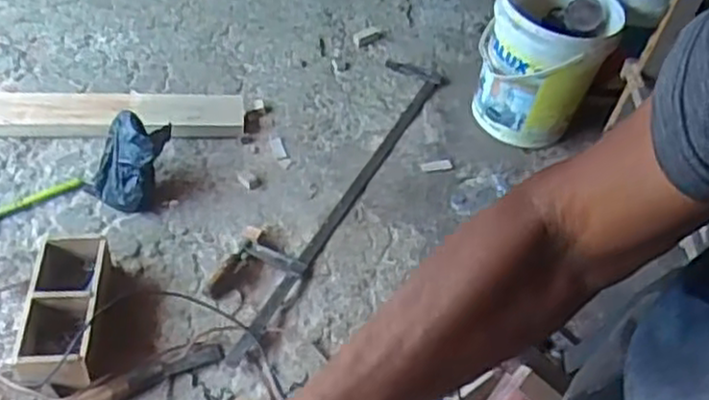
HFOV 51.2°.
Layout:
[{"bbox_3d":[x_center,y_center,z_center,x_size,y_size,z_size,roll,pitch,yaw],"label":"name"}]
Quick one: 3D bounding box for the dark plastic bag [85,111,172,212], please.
[{"bbox_3d":[-0.516,-0.091,1.694,0.150,0.174,0.166,24,51,14],"label":"dark plastic bag"}]

